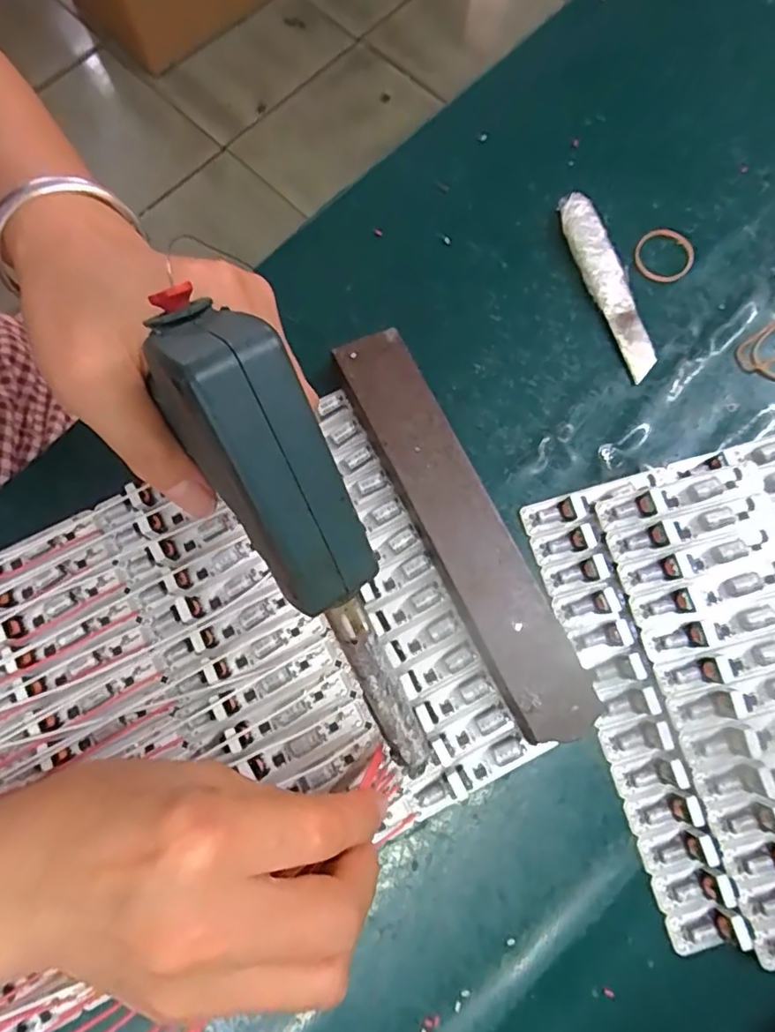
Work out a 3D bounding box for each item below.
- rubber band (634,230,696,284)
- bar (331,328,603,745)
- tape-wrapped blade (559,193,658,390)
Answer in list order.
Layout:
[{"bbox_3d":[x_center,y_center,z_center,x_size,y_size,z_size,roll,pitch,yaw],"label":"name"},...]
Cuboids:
[{"bbox_3d":[0.148,-0.140,0.307,0.030,0.004,0.031,0,77,1],"label":"rubber band"},{"bbox_3d":[0.033,0.005,0.264,0.036,0.020,0.197,-26,78,-5],"label":"bar"},{"bbox_3d":[0.115,-0.120,0.299,0.018,0.016,0.103,-22,78,-4],"label":"tape-wrapped blade"}]

